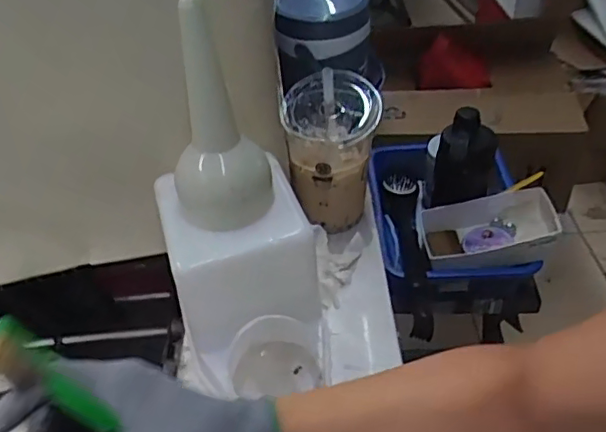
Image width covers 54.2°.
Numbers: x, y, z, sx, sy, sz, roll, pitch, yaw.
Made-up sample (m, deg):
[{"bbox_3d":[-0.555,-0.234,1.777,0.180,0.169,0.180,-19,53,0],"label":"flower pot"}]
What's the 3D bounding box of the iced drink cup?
[{"bbox_3d":[0.034,-0.076,0.716,0.109,0.177,0.089,-5,41,-2],"label":"iced drink cup"}]

